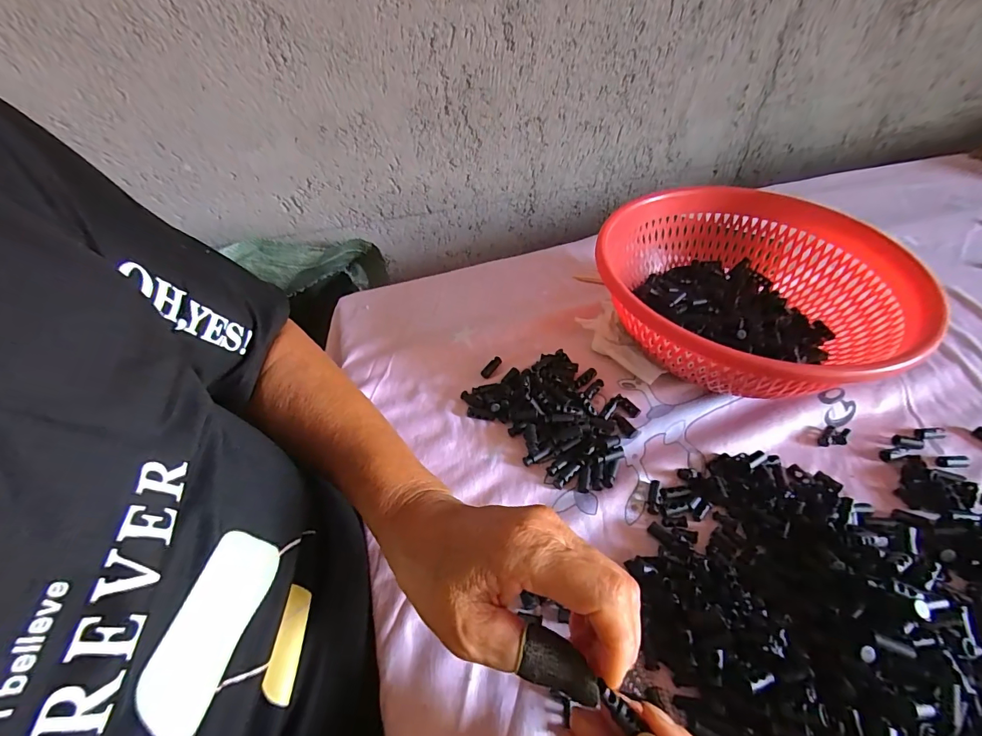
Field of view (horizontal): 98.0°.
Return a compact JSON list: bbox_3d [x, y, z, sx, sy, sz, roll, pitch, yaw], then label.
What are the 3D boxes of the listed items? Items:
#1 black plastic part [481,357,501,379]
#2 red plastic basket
[{"bbox_3d":[0.000,-0.001,0.419,0.010,0.005,0.026,28,55,26],"label":"black plastic part"},{"bbox_3d":[0.227,-0.062,0.398,0.237,0.097,0.259,3,47,5],"label":"red plastic basket"}]

